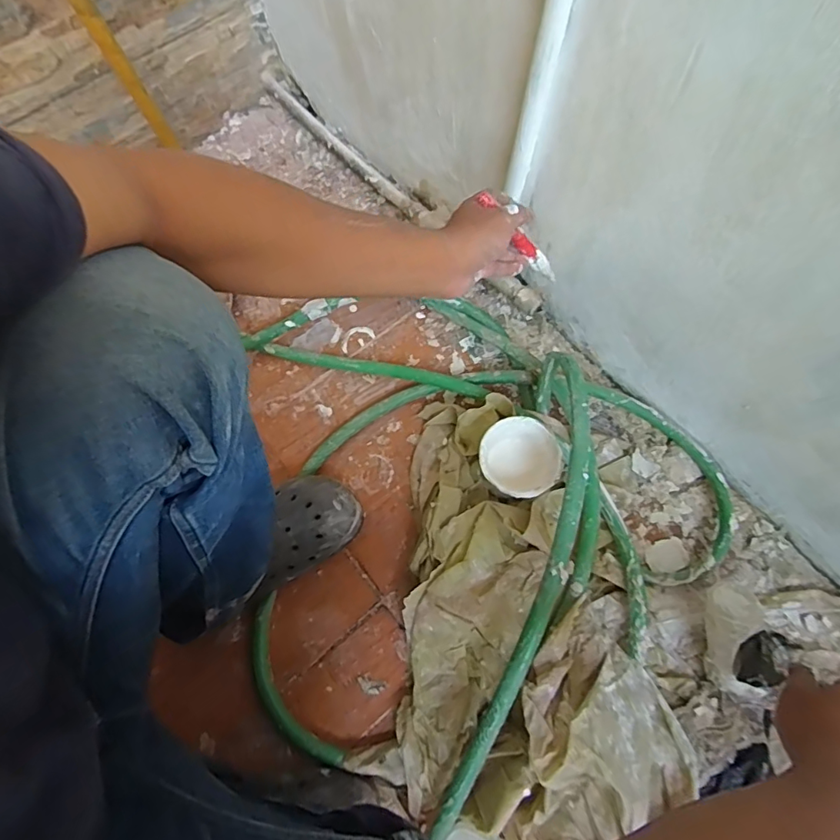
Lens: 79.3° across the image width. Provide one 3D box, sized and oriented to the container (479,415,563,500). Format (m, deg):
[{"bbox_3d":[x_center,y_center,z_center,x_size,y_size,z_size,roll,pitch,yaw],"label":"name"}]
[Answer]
[{"bbox_3d":[0.117,0.049,0.603,0.091,0.047,0.094,-1,67,3],"label":"container"}]

